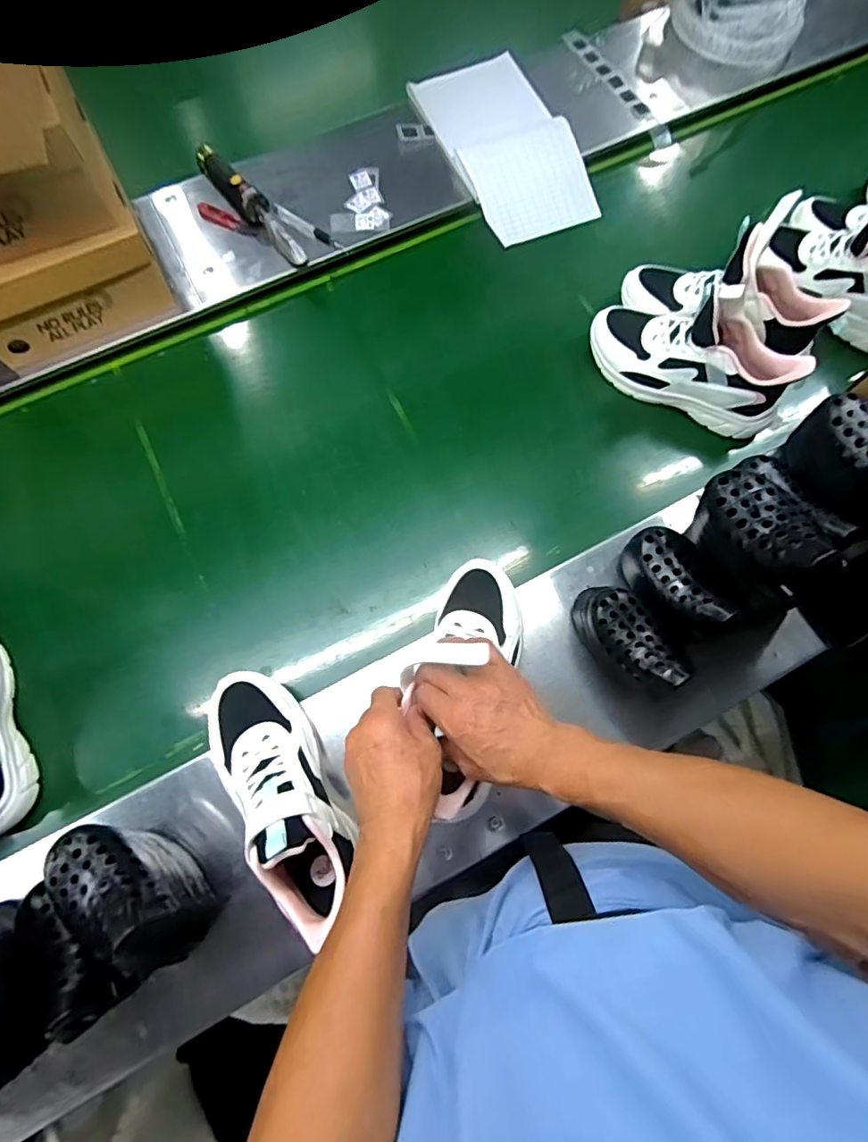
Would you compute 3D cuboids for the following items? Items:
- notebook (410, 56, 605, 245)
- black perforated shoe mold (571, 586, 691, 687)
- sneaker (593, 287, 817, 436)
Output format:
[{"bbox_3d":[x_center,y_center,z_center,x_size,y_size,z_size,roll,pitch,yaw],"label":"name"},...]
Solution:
[{"bbox_3d":[0.116,-0.688,0.853,0.201,0.058,0.334,-26,75,-10],"label":"notebook"},{"bbox_3d":[0.205,0.067,0.552,0.071,0.067,0.145,-35,49,-9],"label":"black perforated shoe mold"},{"bbox_3d":[0.342,-0.296,0.678,0.264,0.152,0.103,32,76,9],"label":"sneaker"}]

